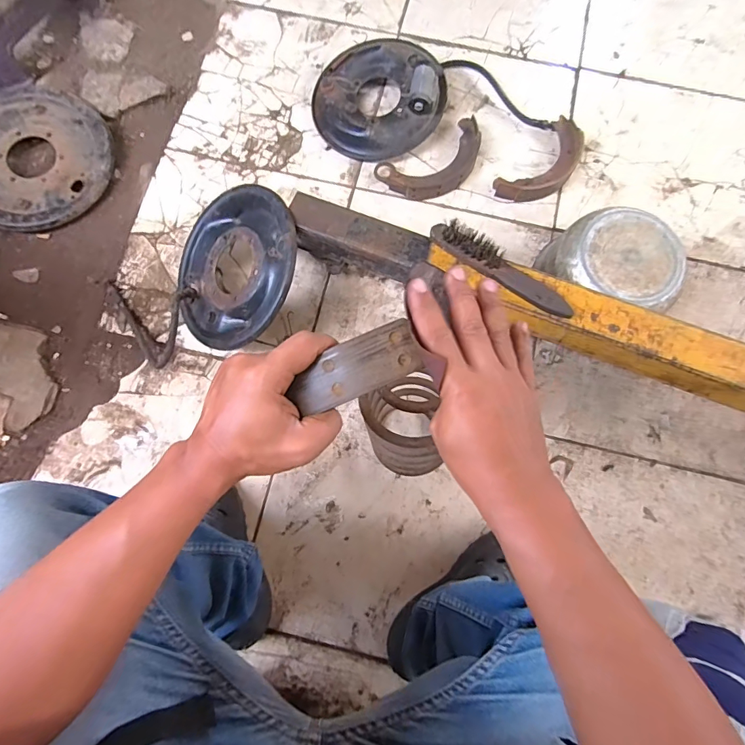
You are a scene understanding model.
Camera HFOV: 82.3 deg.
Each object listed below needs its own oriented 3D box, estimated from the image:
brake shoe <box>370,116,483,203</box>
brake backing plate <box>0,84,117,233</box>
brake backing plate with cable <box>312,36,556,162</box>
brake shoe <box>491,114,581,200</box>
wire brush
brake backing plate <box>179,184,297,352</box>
[{"bbox_3d":[0.127,-0.417,0.854,0.220,0.034,0.117,-30,80,-5],"label":"brake shoe"},{"bbox_3d":[-0.677,-0.423,0.848,0.295,0.054,0.292,0,78,1],"label":"brake backing plate"},{"bbox_3d":[0.111,-0.577,0.863,0.468,0.081,0.249,-10,78,-2],"label":"brake backing plate with cable"},{"bbox_3d":[0.343,-0.409,0.850,0.208,0.034,0.098,-43,81,-8],"label":"brake shoe"},{"bbox_3d":[0.188,-0.152,0.615,0.229,0.036,0.034,33,79,7],"label":"wire brush"},{"bbox_3d":[-0.228,-0.176,0.720,0.261,0.030,0.267,-3,84,30],"label":"brake backing plate"}]

